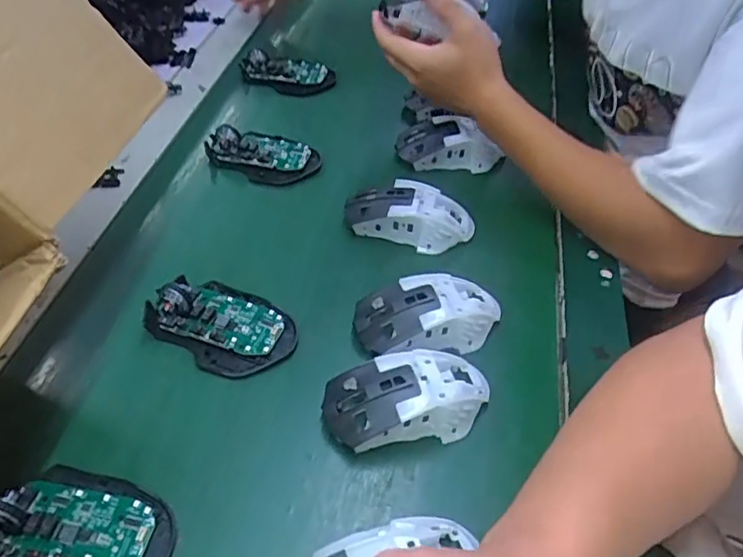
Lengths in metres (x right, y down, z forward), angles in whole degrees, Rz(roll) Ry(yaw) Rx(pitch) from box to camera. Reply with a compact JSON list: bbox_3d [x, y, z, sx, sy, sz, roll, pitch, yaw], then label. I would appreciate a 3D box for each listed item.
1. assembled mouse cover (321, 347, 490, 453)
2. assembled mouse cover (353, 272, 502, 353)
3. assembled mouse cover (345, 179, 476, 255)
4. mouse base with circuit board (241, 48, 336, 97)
[{"bbox_3d":[0.026,0.080,0.417,0.119,0.036,0.063,-9,47,-12],"label":"assembled mouse cover"},{"bbox_3d":[0.046,0.026,0.469,0.118,0.036,0.062,-5,47,-9],"label":"assembled mouse cover"},{"bbox_3d":[0.035,-0.057,0.547,0.117,0.040,0.060,7,46,3],"label":"assembled mouse cover"},{"bbox_3d":[-0.101,-0.252,0.735,0.111,0.031,0.060,3,46,-1],"label":"mouse base with circuit board"}]

